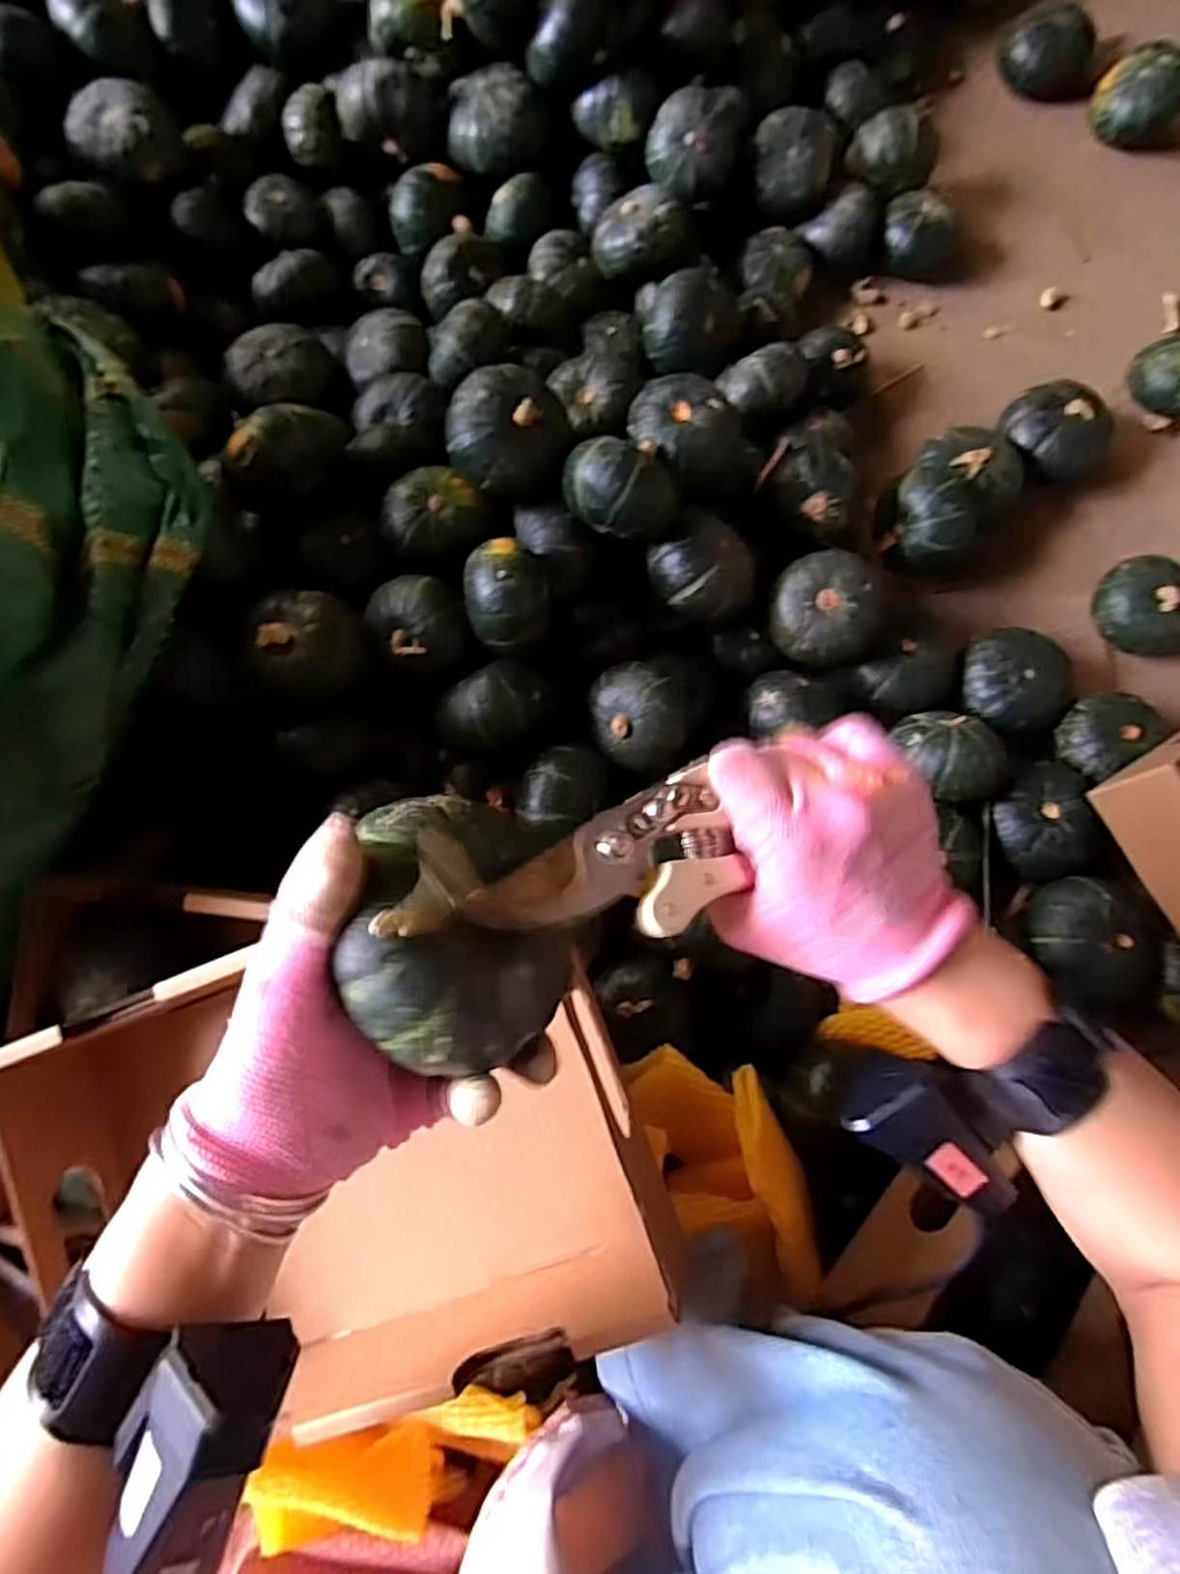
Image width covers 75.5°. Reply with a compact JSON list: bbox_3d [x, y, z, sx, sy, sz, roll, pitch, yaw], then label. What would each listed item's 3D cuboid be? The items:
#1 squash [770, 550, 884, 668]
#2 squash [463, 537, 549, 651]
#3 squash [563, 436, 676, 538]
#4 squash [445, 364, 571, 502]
[{"bbox_3d":[0.185,-0.139,0.608,0.081,0.052,0.084,0,76,0],"label":"squash"},{"bbox_3d":[-0.059,-0.134,0.538,0.061,0.052,0.067,-4,76,-1],"label":"squash"},{"bbox_3d":[0.022,-0.214,0.556,0.075,0.076,0.058,-16,76,-4],"label":"squash"},{"bbox_3d":[-0.059,-0.254,0.565,0.085,0.073,0.074,-5,76,-1],"label":"squash"}]

